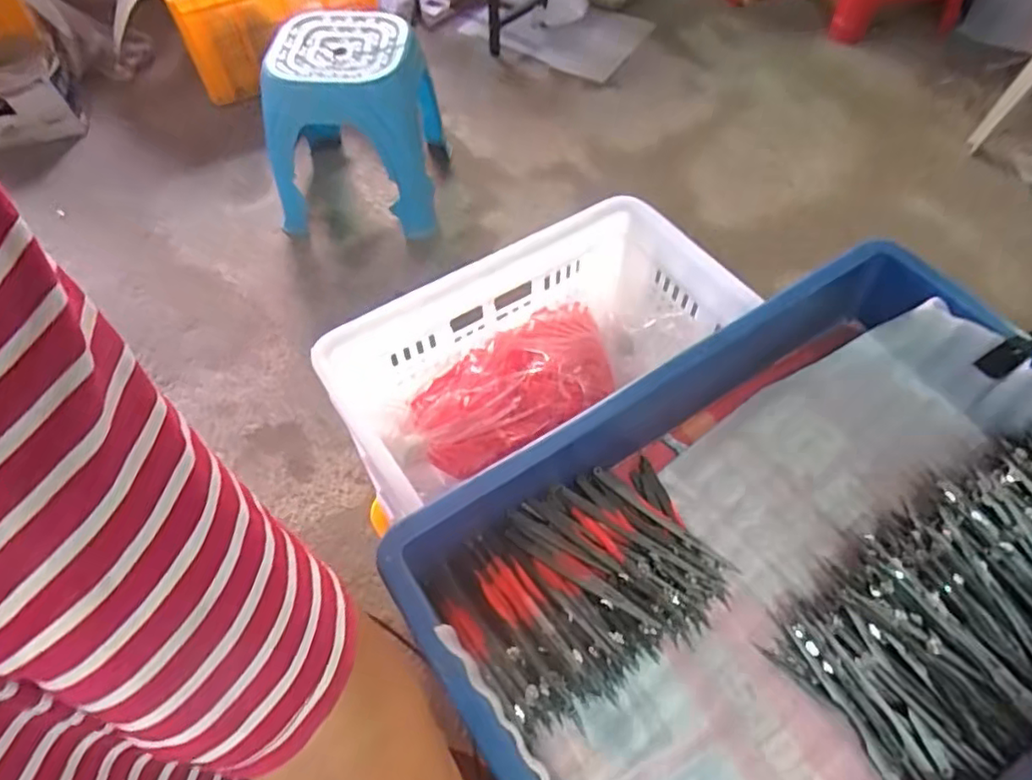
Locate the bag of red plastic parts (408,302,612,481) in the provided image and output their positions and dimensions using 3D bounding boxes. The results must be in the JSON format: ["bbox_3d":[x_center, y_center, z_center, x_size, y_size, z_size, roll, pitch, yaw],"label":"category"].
[{"bbox_3d":[0.001,-0.008,0.571,0.193,0.054,0.121,-25,59,-15],"label":"bag of red plastic parts"}]

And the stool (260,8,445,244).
[{"bbox_3d":[-0.312,-0.502,1.239,0.308,0.334,0.292,1,56,1],"label":"stool"}]

